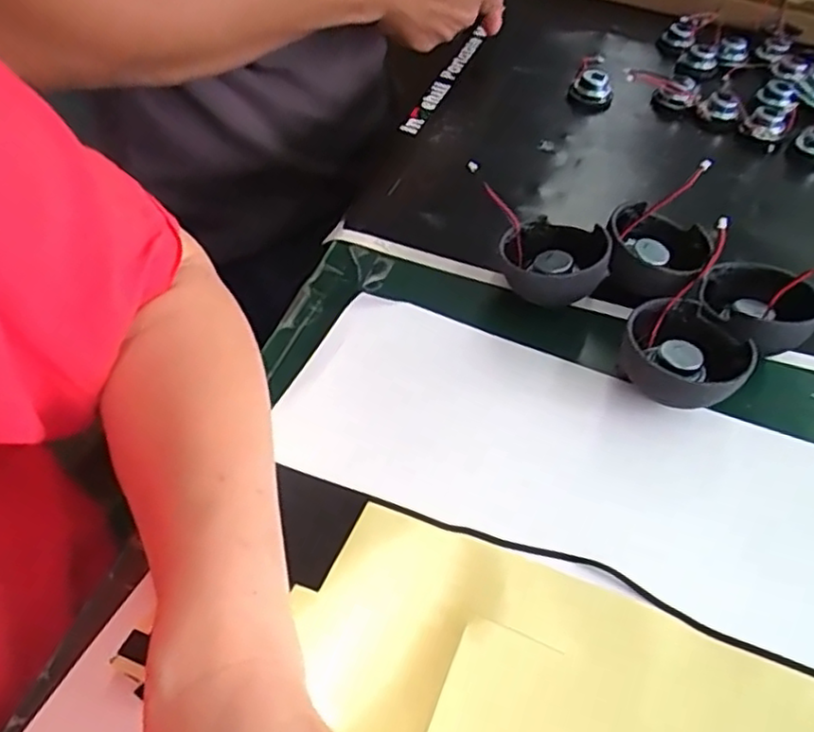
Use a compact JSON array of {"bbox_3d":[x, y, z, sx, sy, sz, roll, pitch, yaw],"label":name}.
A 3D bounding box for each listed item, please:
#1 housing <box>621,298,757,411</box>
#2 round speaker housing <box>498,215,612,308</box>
[{"bbox_3d":[0.144,-0.004,0.351,0.062,0.037,0.054,31,53,22],"label":"housing"},{"bbox_3d":[0.083,-0.059,0.389,0.059,0.041,0.059,2,48,-2],"label":"round speaker housing"}]

